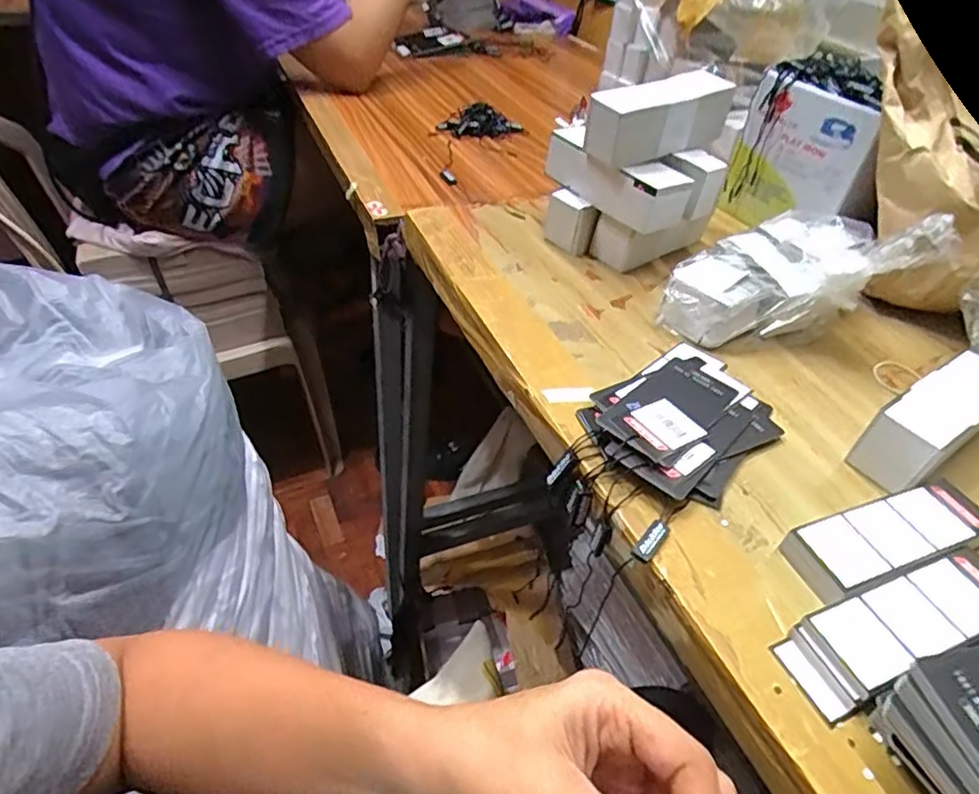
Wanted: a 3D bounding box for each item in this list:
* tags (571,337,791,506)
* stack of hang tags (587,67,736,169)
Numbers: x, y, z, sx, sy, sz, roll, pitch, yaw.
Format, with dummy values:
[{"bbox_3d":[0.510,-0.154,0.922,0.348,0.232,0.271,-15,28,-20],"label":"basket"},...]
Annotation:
[{"bbox_3d":[0.126,0.009,0.384,0.092,0.021,0.144,36,49,28],"label":"tags"},{"bbox_3d":[0.137,-0.225,0.488,0.124,0.056,0.035,-21,49,-28],"label":"stack of hang tags"}]

